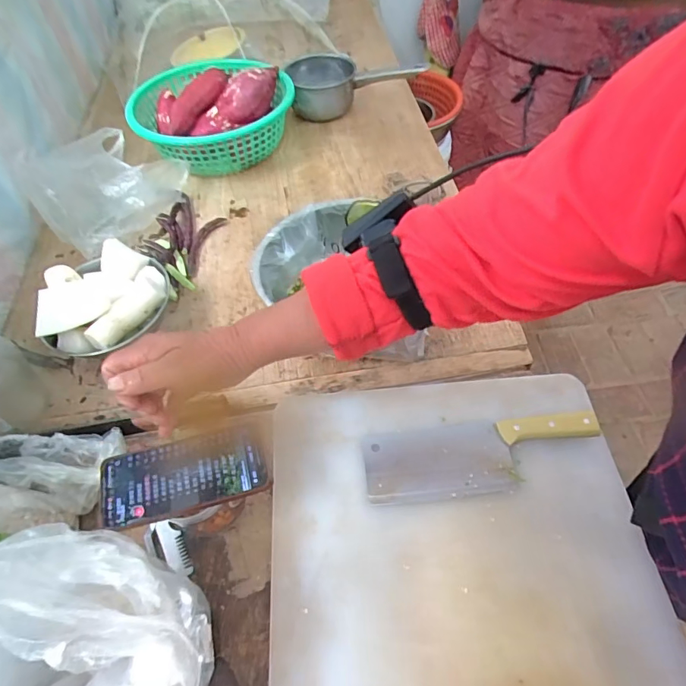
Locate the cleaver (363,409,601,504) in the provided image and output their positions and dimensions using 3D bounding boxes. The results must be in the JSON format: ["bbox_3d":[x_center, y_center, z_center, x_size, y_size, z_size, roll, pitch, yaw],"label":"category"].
[{"bbox_3d":[0.163,0.130,0.524,0.270,0.023,0.085,-5,55,-2],"label":"cleaver"}]

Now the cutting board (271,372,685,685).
[{"bbox_3d":[0.128,0.302,0.425,0.387,0.027,0.587,-4,55,-1],"label":"cutting board"}]

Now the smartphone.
[{"bbox_3d":[-0.158,0.130,0.451,0.158,0.009,0.076,-14,56,-8],"label":"smartphone"}]

